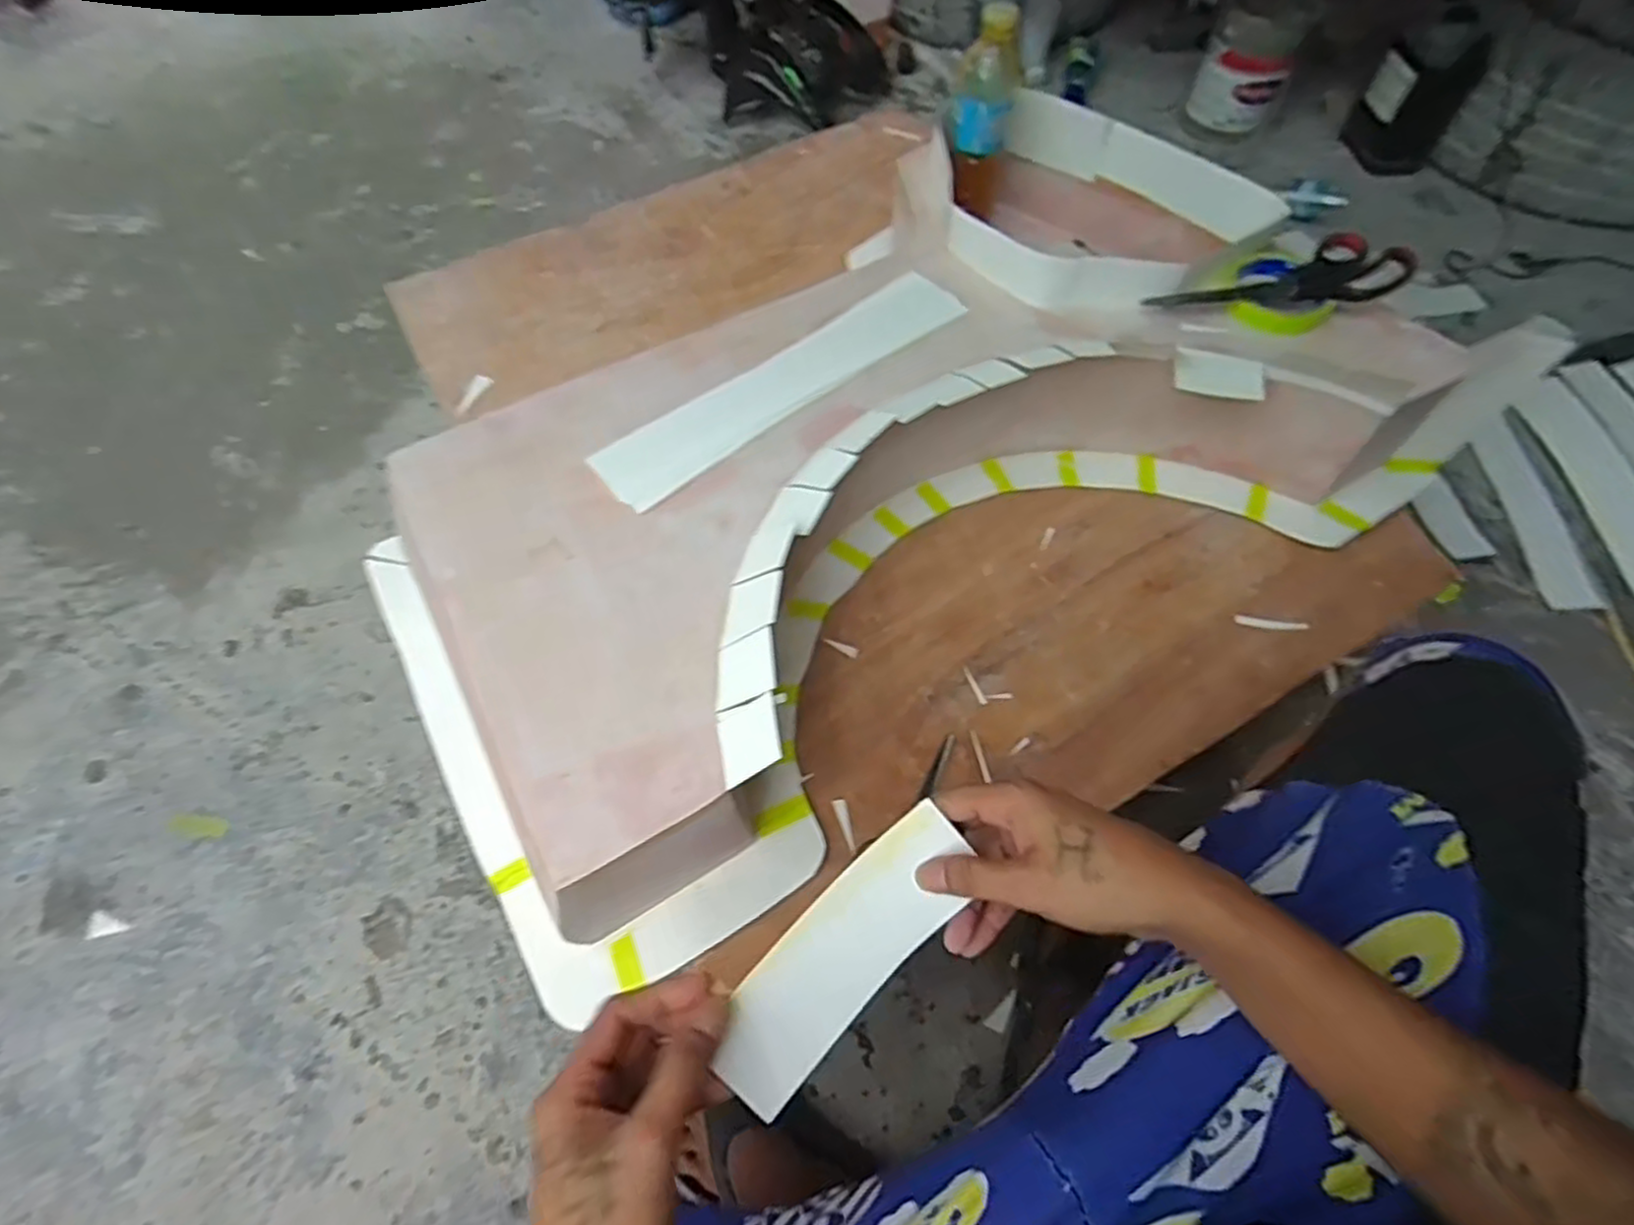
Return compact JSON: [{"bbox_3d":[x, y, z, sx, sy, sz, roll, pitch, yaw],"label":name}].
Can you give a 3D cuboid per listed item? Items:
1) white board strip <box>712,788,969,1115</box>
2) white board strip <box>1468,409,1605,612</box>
[{"bbox_3d":[0.016,0.177,0.385,0.058,0.011,0.165,45,75,5],"label":"white board strip"},{"bbox_3d":[0.980,-0.138,0.996,0.065,0.015,0.288,-7,66,11],"label":"white board strip"}]

